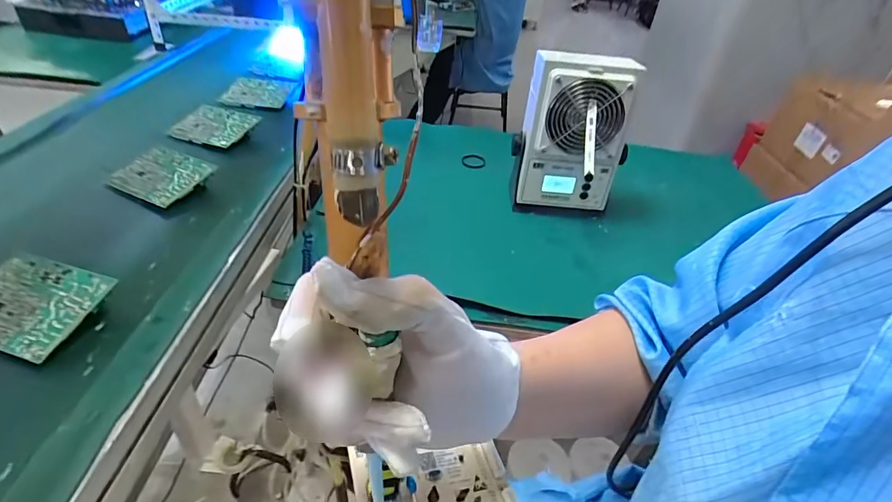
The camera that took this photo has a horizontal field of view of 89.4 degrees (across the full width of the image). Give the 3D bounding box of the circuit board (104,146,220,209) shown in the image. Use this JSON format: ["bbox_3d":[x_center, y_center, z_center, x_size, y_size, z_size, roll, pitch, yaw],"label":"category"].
[{"bbox_3d":[-0.423,-0.114,0.672,0.135,0.010,0.100,18,52,18],"label":"circuit board"}]

